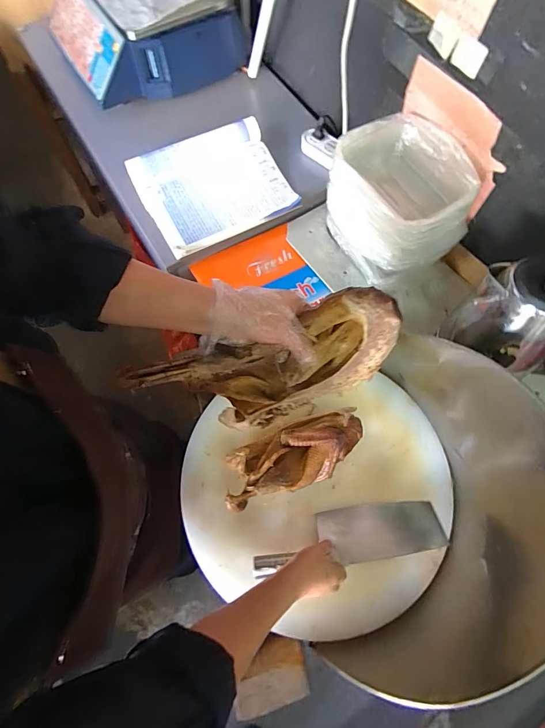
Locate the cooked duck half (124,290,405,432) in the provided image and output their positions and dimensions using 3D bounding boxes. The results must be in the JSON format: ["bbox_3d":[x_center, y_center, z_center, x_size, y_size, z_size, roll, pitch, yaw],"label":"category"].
[{"bbox_3d":[-0.003,0.004,0.417,0.292,0.134,0.088,-19,70,16],"label":"cooked duck half"}]

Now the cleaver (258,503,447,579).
[{"bbox_3d":[0.126,0.297,0.619,0.311,0.027,0.093,-10,41,-5],"label":"cleaver"}]

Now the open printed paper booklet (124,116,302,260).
[{"bbox_3d":[-0.122,-0.375,0.775,0.293,0.032,0.231,-27,84,-10],"label":"open printed paper booklet"}]

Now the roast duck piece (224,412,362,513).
[{"bbox_3d":[0.034,0.160,0.626,0.242,0.080,0.101,-22,72,-10],"label":"roast duck piece"}]

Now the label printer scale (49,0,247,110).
[{"bbox_3d":[-0.302,-0.791,0.844,0.357,0.158,0.312,-33,74,-13],"label":"label printer scale"}]

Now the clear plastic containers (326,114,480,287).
[{"bbox_3d":[0.231,-0.295,0.678,0.189,0.162,0.237,-31,74,-12],"label":"clear plastic containers"}]

